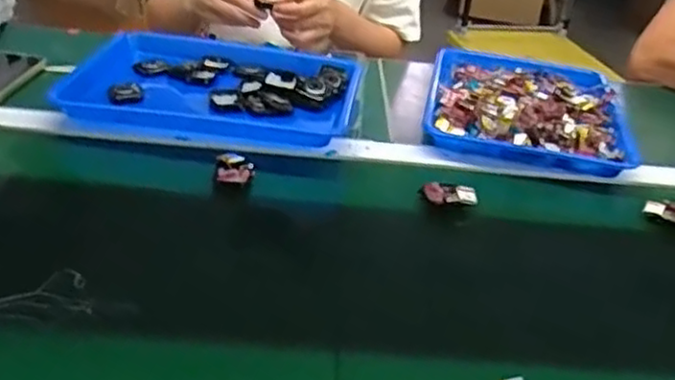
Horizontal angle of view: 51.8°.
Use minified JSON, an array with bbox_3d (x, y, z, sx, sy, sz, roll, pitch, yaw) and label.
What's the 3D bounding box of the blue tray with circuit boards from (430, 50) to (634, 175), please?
[{"bbox_3d":[0.243,-0.118,0.900,0.239,0.037,0.303,10,32,7],"label":"blue tray with circuit boards"}]

